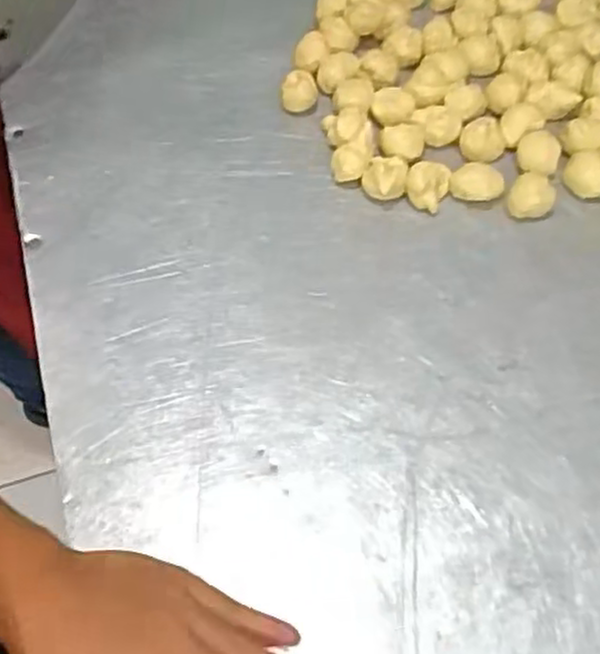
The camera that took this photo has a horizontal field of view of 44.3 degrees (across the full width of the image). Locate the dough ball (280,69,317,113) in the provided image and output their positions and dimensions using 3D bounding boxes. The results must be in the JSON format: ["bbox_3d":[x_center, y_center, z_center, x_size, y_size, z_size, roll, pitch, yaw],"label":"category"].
[{"bbox_3d":[-0.001,-0.180,0.556,0.027,0.029,0.023,-5,61,0],"label":"dough ball"}]

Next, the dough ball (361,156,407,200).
[{"bbox_3d":[0.059,-0.103,0.516,0.030,0.023,0.029,-1,61,2],"label":"dough ball"}]

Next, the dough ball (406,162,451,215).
[{"bbox_3d":[0.089,-0.100,0.514,0.026,0.021,0.030,24,65,16],"label":"dough ball"}]

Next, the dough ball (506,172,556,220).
[{"bbox_3d":[0.159,-0.088,0.506,0.029,0.019,0.028,-1,61,2],"label":"dough ball"}]

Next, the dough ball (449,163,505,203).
[{"bbox_3d":[0.123,-0.100,0.515,0.036,0.017,0.024,3,61,5],"label":"dough ball"}]

